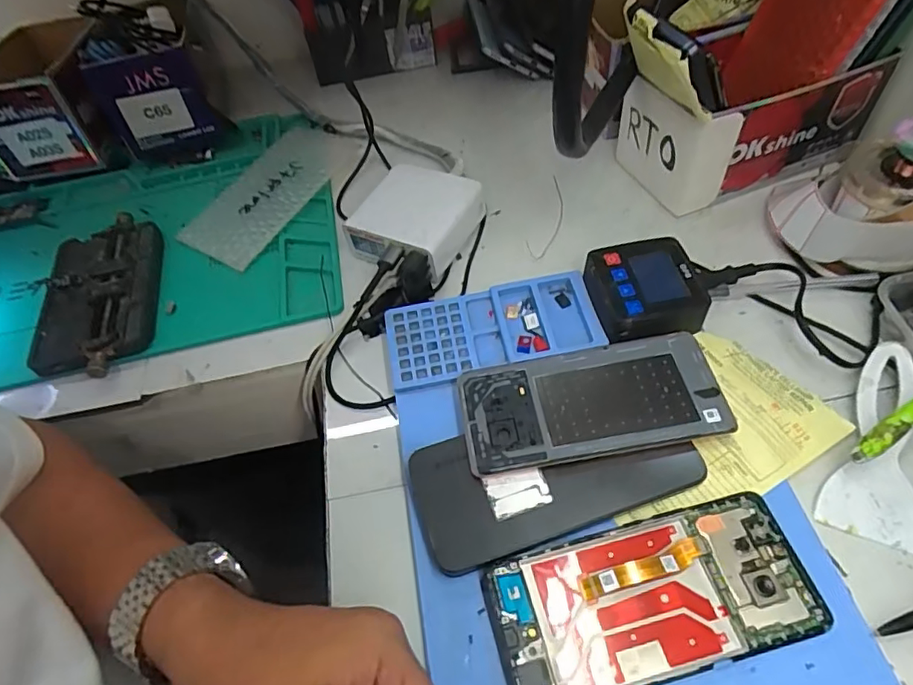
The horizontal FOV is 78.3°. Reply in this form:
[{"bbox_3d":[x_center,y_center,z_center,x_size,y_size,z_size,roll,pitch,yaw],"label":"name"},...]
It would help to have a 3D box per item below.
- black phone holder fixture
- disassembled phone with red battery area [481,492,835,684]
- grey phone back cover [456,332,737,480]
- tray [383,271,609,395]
[{"bbox_3d":[-0.299,-0.044,0.470,0.097,0.022,0.168,-19,56,-10],"label":"black phone holder fixture"},{"bbox_3d":[0.101,0.133,0.292,0.163,0.008,0.074,-13,55,-6],"label":"disassembled phone with red battery area"},{"bbox_3d":[0.085,0.038,0.354,0.161,0.011,0.074,-9,55,-3],"label":"grey phone back cover"},{"bbox_3d":[0.026,-0.011,0.399,0.150,0.013,0.072,-11,55,-2],"label":"tray"}]

